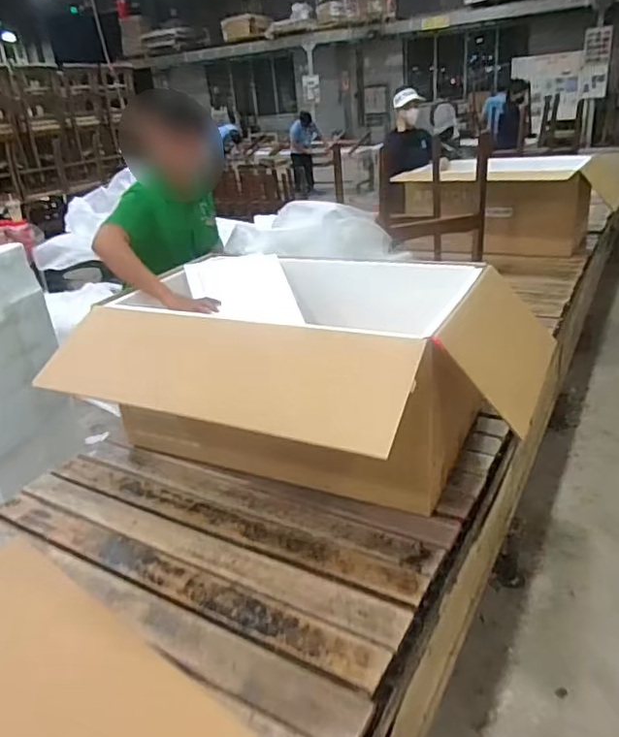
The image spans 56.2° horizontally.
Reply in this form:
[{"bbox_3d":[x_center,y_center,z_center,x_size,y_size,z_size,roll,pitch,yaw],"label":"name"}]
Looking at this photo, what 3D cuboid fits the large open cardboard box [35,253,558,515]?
[{"bbox_3d":[0.010,0.025,1.577,1.111,0.513,0.806,7,28,25],"label":"large open cardboard box"}]

